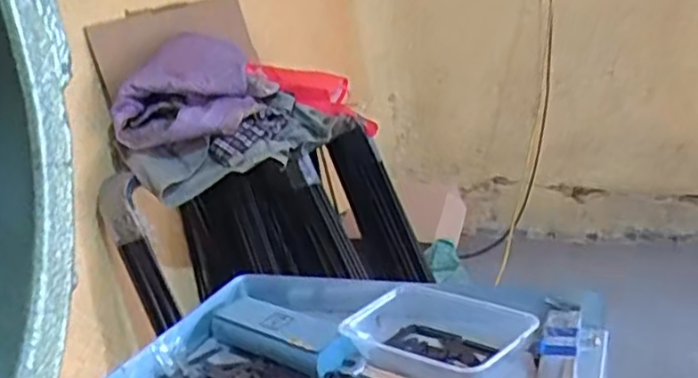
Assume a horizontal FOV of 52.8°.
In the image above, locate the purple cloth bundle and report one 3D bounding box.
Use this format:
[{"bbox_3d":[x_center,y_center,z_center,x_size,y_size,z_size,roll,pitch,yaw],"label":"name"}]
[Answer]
[{"bbox_3d":[-0.335,-0.215,1.512,0.312,0.192,0.175,-18,20,-32],"label":"purple cloth bundle"}]

